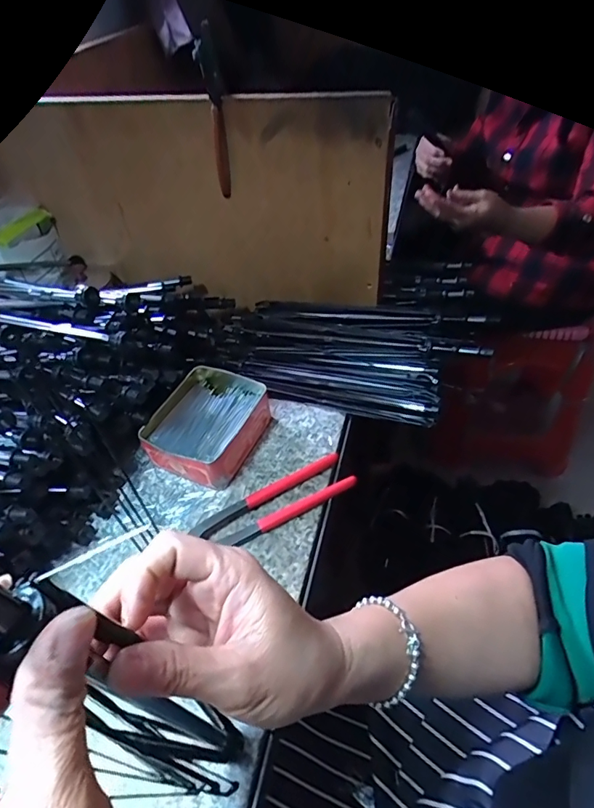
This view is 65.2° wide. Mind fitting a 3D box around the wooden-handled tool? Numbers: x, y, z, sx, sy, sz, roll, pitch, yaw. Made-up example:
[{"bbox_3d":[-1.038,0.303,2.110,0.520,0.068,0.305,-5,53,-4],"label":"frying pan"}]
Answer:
[{"bbox_3d":[-0.087,-0.311,0.506,0.019,0.164,0.027,-7,46,-2],"label":"wooden-handled tool"}]

